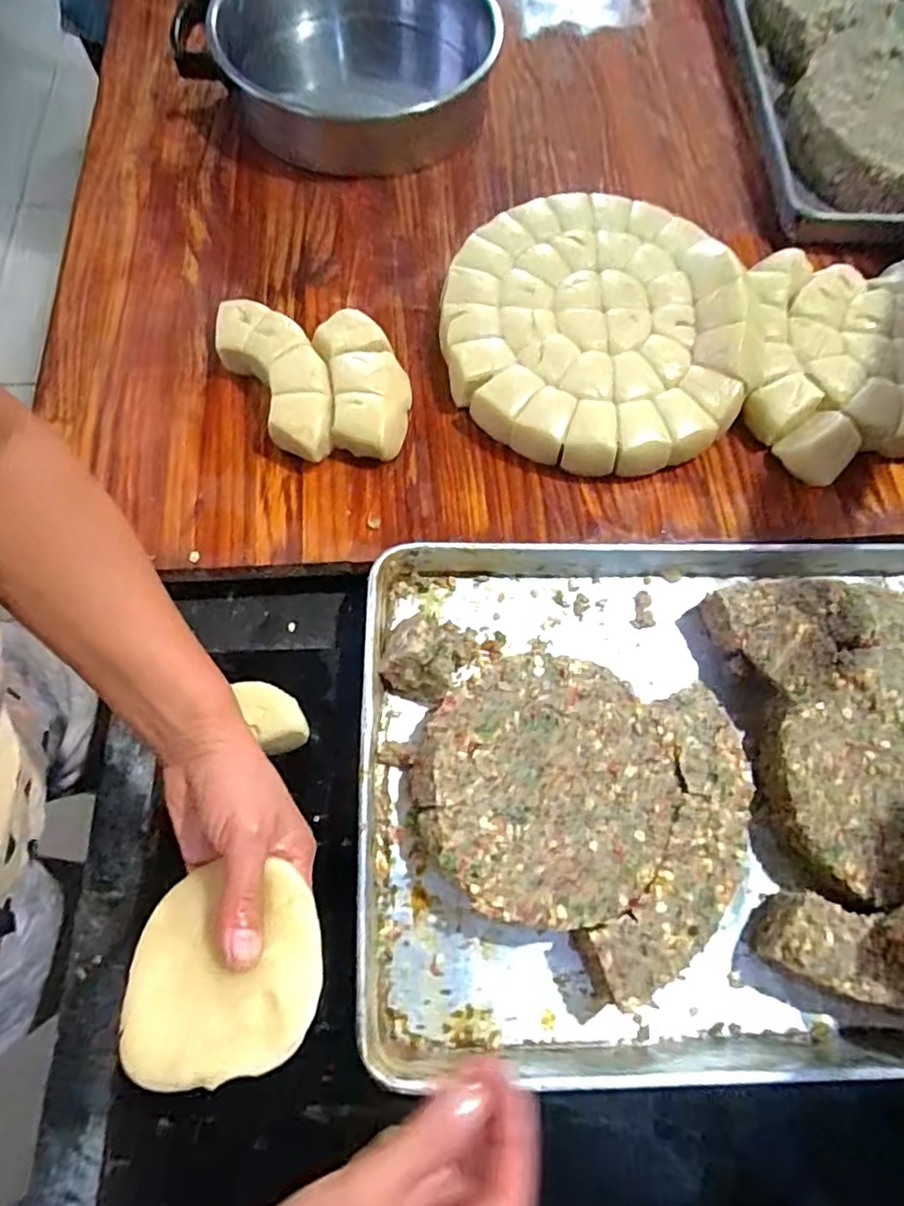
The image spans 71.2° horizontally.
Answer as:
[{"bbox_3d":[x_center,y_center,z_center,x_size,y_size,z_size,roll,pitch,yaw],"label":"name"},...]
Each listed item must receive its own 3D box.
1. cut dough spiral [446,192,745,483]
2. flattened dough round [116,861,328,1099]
[{"bbox_3d":[0.132,-0.278,0.619,0.285,0.045,0.314,6,69,0],"label":"cut dough spiral"},{"bbox_3d":[-0.111,0.180,0.314,0.096,0.016,0.093,-6,52,8],"label":"flattened dough round"}]

